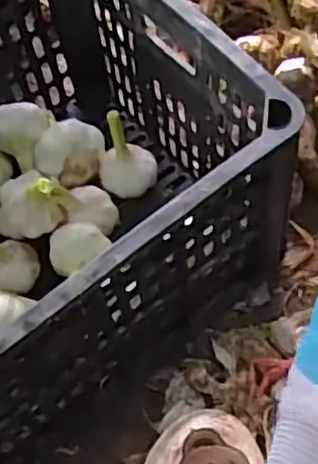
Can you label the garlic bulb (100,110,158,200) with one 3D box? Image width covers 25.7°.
[{"bbox_3d":[-0.031,-0.070,0.632,0.054,0.079,0.046,-12,65,-2],"label":"garlic bulb"}]

